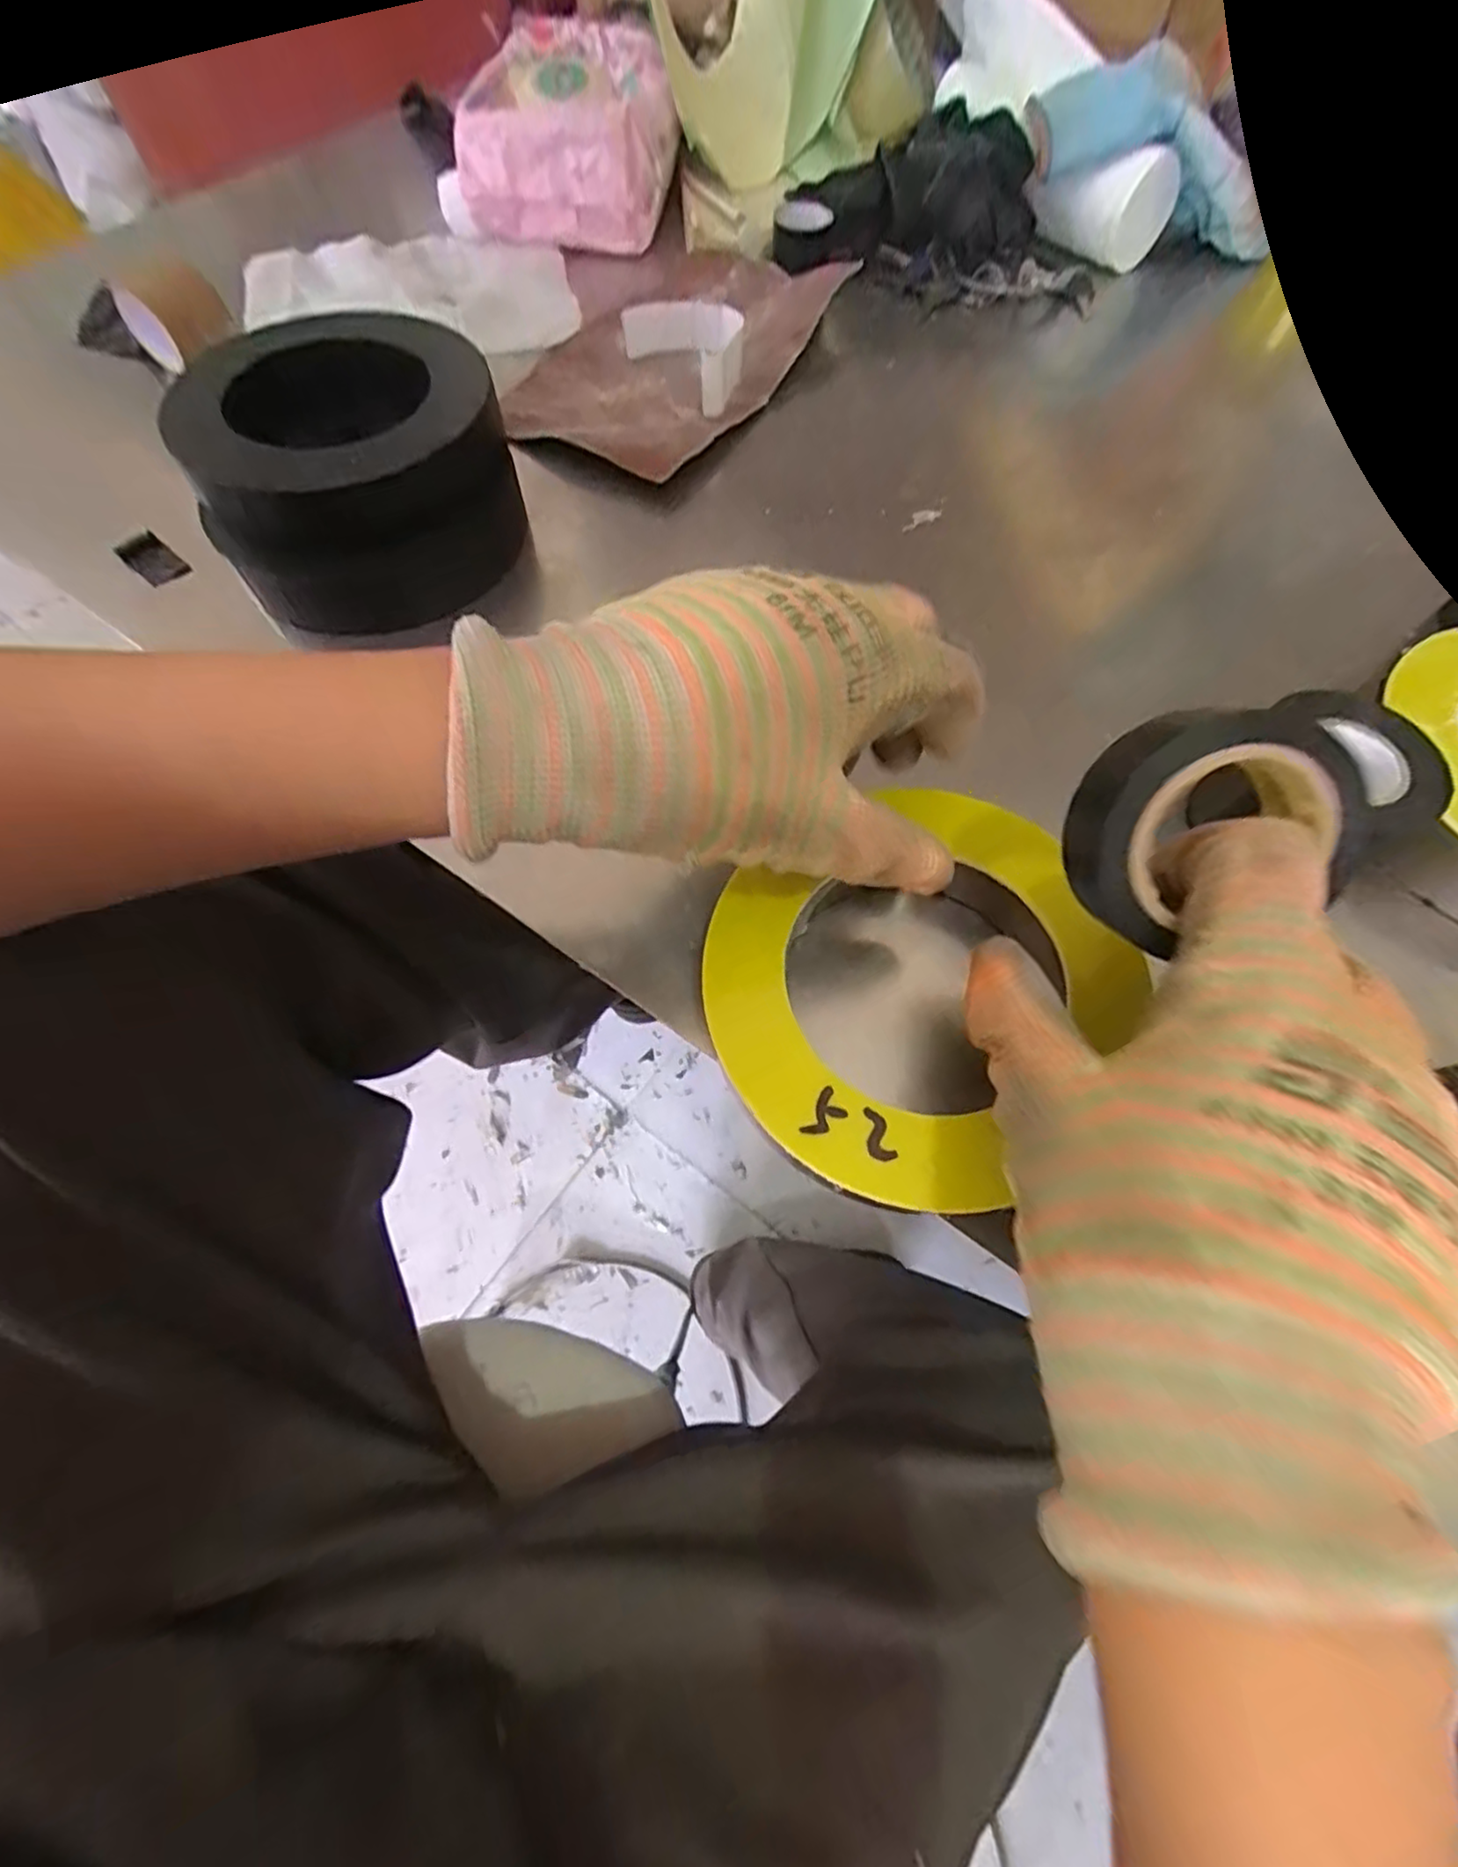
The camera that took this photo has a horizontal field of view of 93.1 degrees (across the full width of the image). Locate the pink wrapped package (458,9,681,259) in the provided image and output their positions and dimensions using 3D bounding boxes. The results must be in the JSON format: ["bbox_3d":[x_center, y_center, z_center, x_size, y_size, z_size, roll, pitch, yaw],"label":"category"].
[{"bbox_3d":[-0.101,-0.546,0.471,0.129,0.055,0.179,-1,65,0],"label":"pink wrapped package"}]

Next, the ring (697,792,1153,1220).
[{"bbox_3d":[0.061,0.016,0.223,0.133,0.010,0.120,-31,69,-13],"label":"ring"}]

